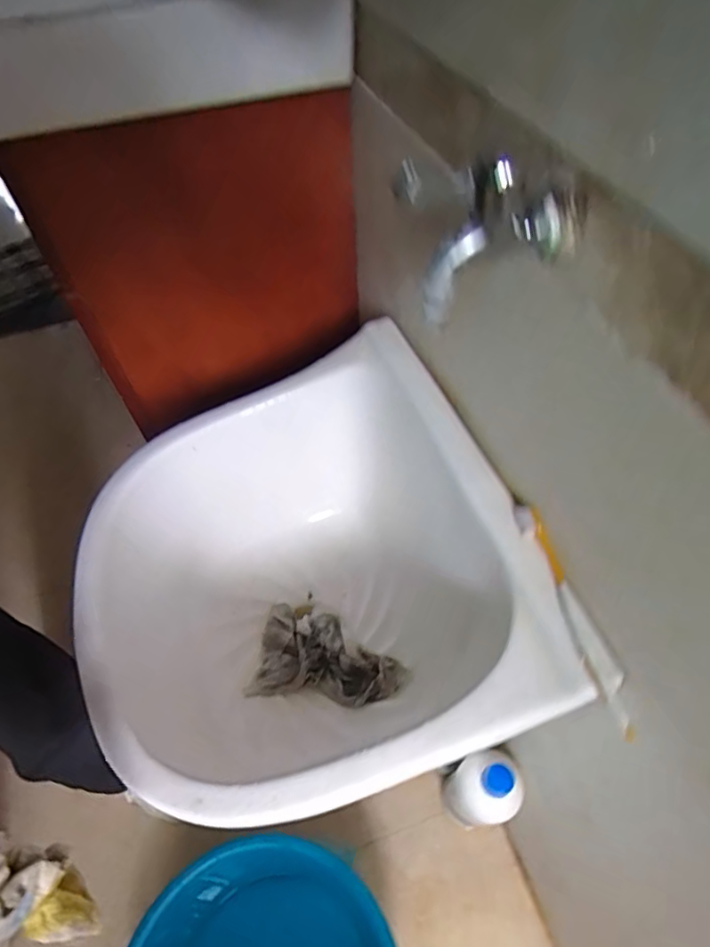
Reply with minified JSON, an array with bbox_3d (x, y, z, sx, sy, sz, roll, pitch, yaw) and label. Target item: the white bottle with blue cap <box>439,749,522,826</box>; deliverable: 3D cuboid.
[{"bbox_3d":[0.160,0.425,0.706,0.077,0.289,0.074,-1,55,2],"label":"white bottle with blue cap"}]

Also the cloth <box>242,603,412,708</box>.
[{"bbox_3d":[-0.032,0.241,0.675,0.189,0.025,0.114,9,56,9],"label":"cloth"}]

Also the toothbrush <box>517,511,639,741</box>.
[{"bbox_3d":[0.156,0.098,0.385,0.014,0.023,0.175,-12,55,-6],"label":"toothbrush"}]

